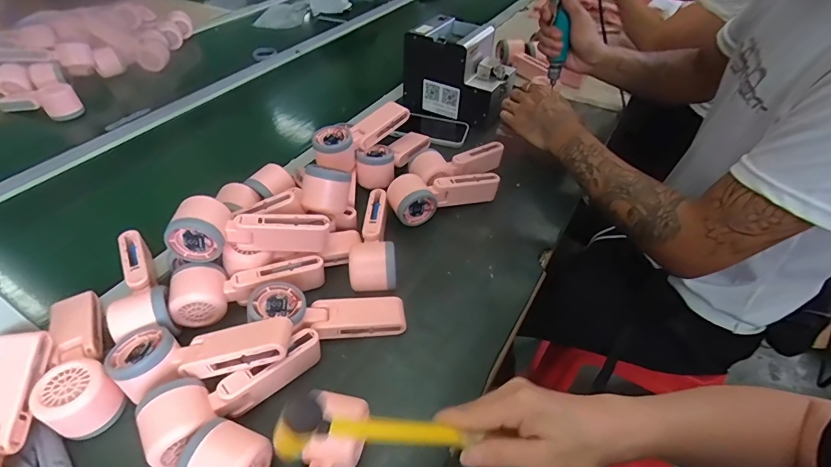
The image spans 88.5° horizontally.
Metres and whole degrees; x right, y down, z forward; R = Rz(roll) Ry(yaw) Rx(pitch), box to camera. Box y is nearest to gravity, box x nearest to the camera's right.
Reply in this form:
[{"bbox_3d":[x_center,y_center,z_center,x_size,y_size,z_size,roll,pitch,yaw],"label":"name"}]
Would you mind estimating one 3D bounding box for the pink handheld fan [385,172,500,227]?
[{"bbox_3d":[0.040,-0.062,0.634,0.164,0.051,0.061,-21,48,-21],"label":"pink handheld fan"}]

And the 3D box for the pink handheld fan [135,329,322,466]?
[{"bbox_3d":[-0.171,0.146,0.409,0.170,0.046,0.076,-34,54,-31],"label":"pink handheld fan"}]

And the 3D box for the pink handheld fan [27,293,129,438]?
[{"bbox_3d":[-0.345,0.128,0.432,0.065,0.052,0.170,-28,51,-27],"label":"pink handheld fan"}]

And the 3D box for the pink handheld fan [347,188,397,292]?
[{"bbox_3d":[-0.055,0.003,0.564,0.058,0.046,0.165,-2,44,-3],"label":"pink handheld fan"}]

